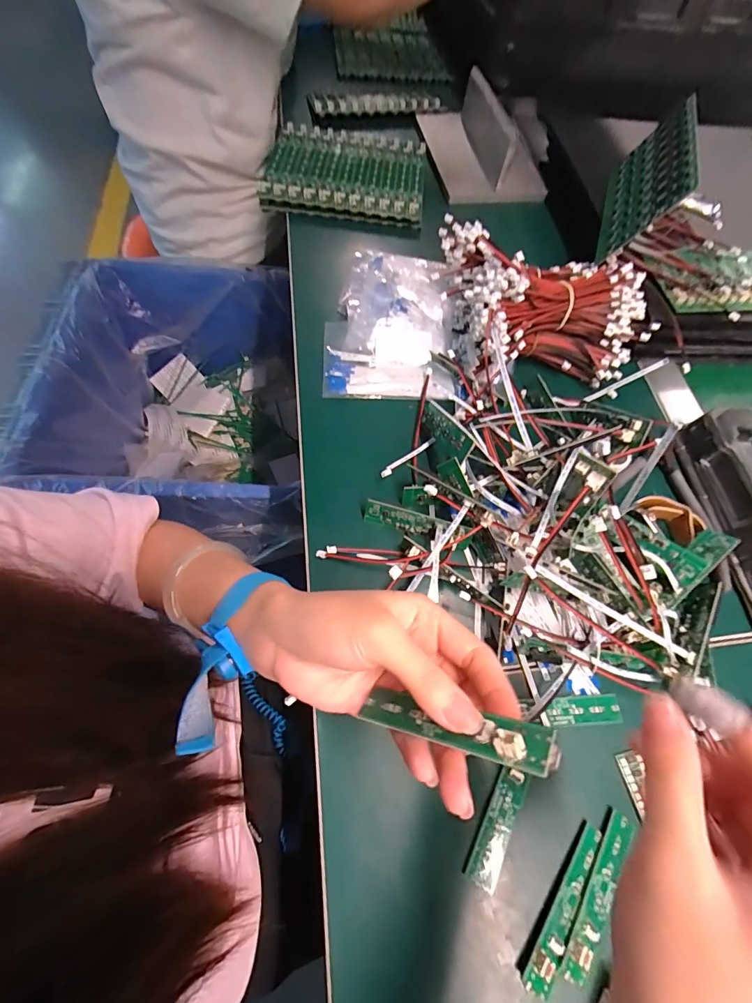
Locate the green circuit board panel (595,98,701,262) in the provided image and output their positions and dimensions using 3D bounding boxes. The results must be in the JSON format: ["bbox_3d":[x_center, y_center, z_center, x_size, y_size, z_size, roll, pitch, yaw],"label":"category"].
[{"bbox_3d":[0.259,-0.310,0.382,0.007,0.082,0.187,33,62,-23],"label":"green circuit board panel"}]

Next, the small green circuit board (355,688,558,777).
[{"bbox_3d":[0.028,0.090,0.159,0.083,0.008,0.015,-10,61,39],"label":"small green circuit board"}]

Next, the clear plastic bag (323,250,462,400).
[{"bbox_3d":[0.014,-0.175,0.382,0.123,0.026,0.157,0,68,0],"label":"clear plastic bag"}]

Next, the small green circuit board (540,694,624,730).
[{"bbox_3d":[0.138,0.141,0.267,0.053,0.004,0.017,-2,65,-6],"label":"small green circuit board"}]

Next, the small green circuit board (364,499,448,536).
[{"bbox_3d":[0.021,0.015,0.308,0.060,0.019,0.004,17,30,3],"label":"small green circuit board"}]

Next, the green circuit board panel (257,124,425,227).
[{"bbox_3d":[-0.035,-0.424,0.501,0.185,0.028,0.176,4,65,-3],"label":"green circuit board panel"}]

